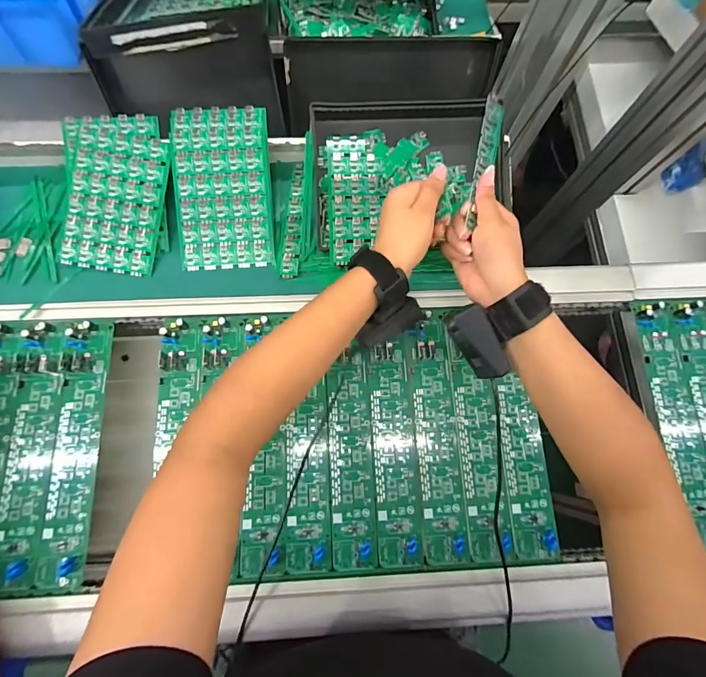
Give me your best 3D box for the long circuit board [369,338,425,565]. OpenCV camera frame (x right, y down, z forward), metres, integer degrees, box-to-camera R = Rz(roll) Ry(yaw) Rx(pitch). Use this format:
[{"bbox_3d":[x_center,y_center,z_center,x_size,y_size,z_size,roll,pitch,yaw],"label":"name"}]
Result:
[{"bbox_3d":[0.047,0.121,0.437,0.049,0.011,0.240,-2,75,-2],"label":"long circuit board"}]

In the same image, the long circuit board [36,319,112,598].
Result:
[{"bbox_3d":[-0.304,0.115,0.423,0.059,0.019,0.277,-6,75,-3],"label":"long circuit board"}]

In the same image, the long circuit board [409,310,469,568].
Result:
[{"bbox_3d":[0.095,0.105,0.437,0.048,0.017,0.263,-2,75,-2],"label":"long circuit board"}]

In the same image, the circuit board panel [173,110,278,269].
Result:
[{"bbox_3d":[-0.157,-0.181,0.471,0.113,0.008,0.191,-3,94,-3],"label":"circuit board panel"}]

